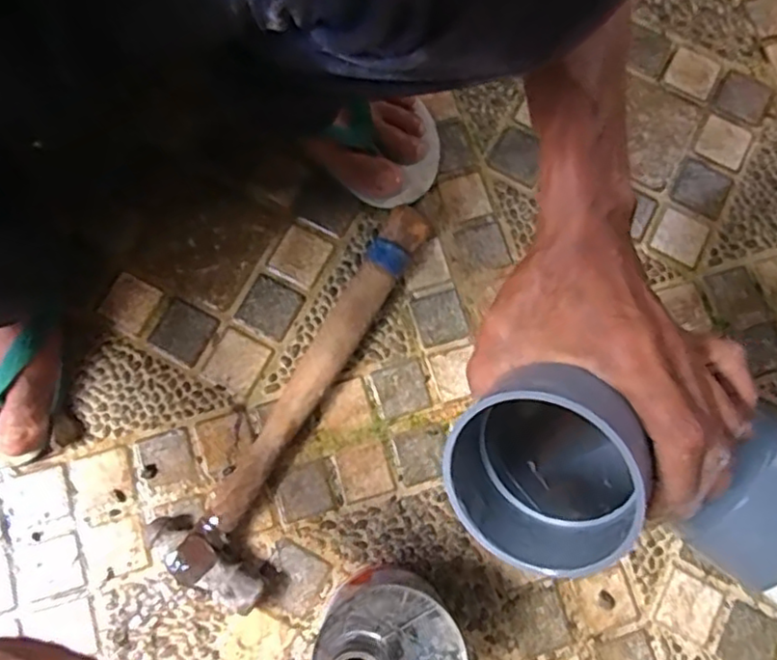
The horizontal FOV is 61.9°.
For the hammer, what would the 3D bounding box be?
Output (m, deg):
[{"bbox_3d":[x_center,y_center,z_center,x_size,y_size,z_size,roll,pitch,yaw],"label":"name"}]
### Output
[{"bbox_3d":[-0.056,0.056,0.519,0.088,0.033,0.335,34,79,6],"label":"hammer"}]

